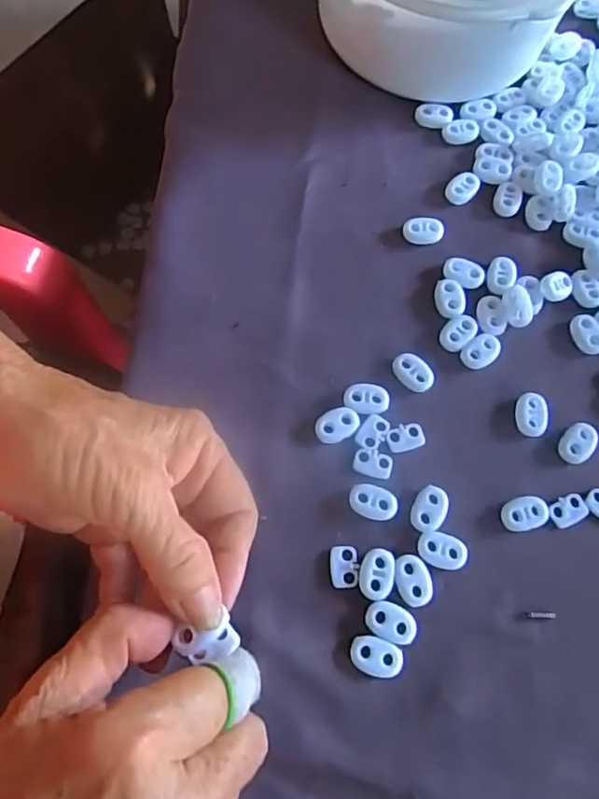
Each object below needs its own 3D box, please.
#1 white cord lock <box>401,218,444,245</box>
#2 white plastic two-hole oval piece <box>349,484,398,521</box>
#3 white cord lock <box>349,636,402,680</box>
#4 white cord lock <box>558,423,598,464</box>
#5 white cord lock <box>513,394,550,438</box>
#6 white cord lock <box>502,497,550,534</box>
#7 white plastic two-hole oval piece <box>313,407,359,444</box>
[{"bbox_3d":[0.069,-0.094,0.336,0.022,0.009,0.013,5,70,2],"label":"white cord lock"},{"bbox_3d":[0.035,0.048,0.284,0.023,0.004,0.015,22,72,7],"label":"white plastic two-hole oval piece"},{"bbox_3d":[0.033,0.112,0.261,0.022,0.004,0.014,13,71,4],"label":"white cord lock"},{"bbox_3d":[0.139,0.022,0.298,0.015,0.005,0.021,40,75,13],"label":"white cord lock"},{"bbox_3d":[0.117,0.008,0.302,0.016,0.007,0.021,11,71,3],"label":"white cord lock"},{"bbox_3d":[0.108,0.055,0.286,0.022,0.005,0.016,-5,71,-2],"label":"white cord lock"},{"bbox_3d":[0.019,0.013,0.296,0.023,0.005,0.016,-26,73,-9],"label":"white plastic two-hole oval piece"}]

